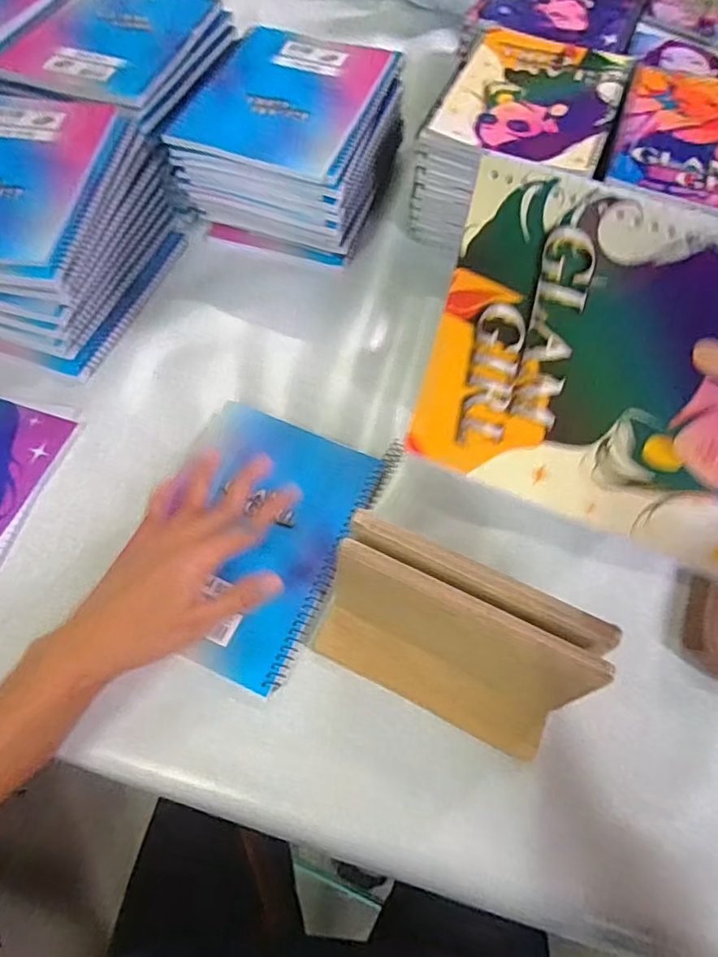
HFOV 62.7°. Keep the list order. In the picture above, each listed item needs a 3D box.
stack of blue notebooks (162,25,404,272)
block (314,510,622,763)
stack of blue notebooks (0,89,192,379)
[{"bbox_3d":[-0.060,-0.327,0.587,0.156,0.112,0.187,17,65,7],"label":"stack of blue notebooks"},{"bbox_3d":[0.057,0.100,0.354,0.169,0.115,0.066,24,66,10],"label":"block"},{"bbox_3d":[-0.285,-0.222,0.522,0.179,0.112,0.215,14,65,6],"label":"stack of blue notebooks"}]

